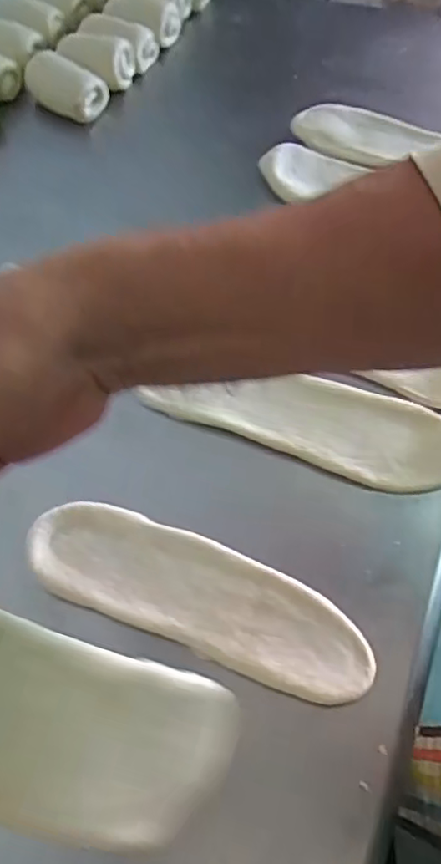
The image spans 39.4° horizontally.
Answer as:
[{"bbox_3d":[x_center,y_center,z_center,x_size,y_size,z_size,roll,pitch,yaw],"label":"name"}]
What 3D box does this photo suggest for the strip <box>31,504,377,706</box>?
[{"bbox_3d":[-0.016,0.106,0.408,0.233,0.014,0.070,18,61,14],"label":"strip"}]

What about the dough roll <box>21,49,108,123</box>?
[{"bbox_3d":[-0.171,-0.384,0.689,0.084,0.061,0.050,34,66,22],"label":"dough roll"}]

